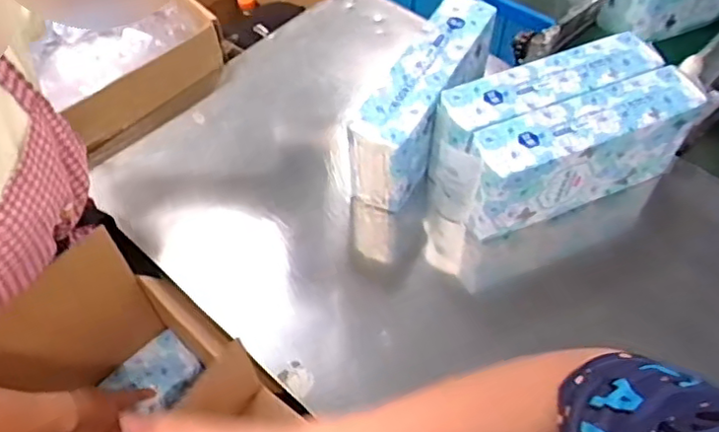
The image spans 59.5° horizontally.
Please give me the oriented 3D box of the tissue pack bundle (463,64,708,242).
[{"bbox_3d":[0.343,-0.092,0.973,0.383,0.184,0.100,-17,57,-10],"label":"tissue pack bundle"}]

